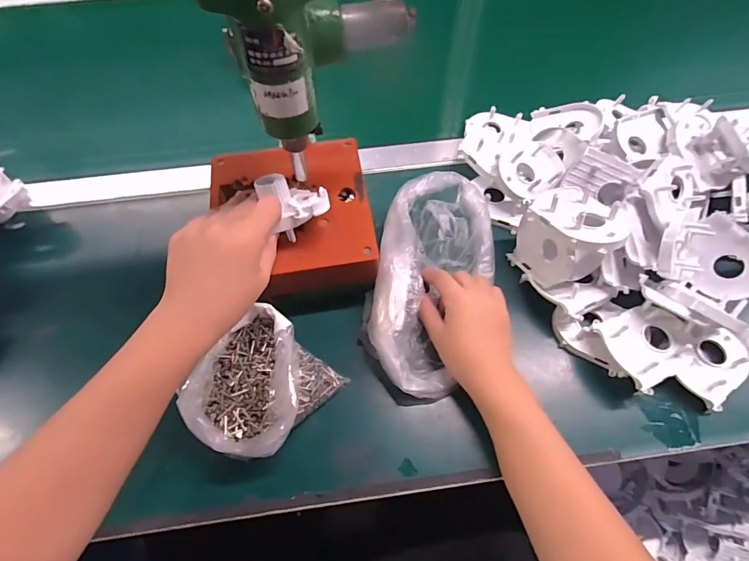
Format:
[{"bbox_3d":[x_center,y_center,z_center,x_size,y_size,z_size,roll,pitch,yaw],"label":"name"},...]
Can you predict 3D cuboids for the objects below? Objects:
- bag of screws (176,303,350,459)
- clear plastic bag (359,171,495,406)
[{"bbox_3d":[-0.097,0.094,0.361,0.095,0.057,0.113,32,67,16],"label":"bag of screws"},{"bbox_3d":[0.057,-0.002,0.409,0.113,0.048,0.225,14,66,9],"label":"clear plastic bag"}]

